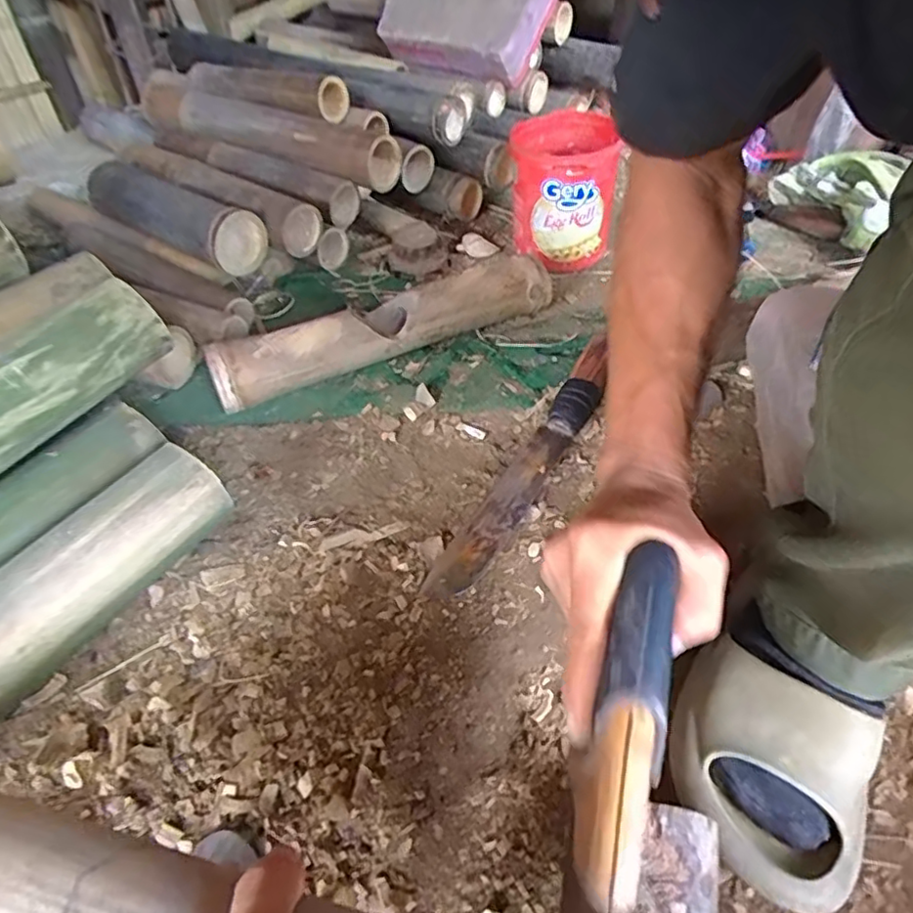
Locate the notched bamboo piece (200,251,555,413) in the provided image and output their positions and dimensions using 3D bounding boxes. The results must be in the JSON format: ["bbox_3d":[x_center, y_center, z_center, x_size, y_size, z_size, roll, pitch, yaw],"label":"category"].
[{"bbox_3d":[-0.073,-0.147,0.687,0.400,0.077,0.066,-25,51,-20],"label":"notched bamboo piece"}]

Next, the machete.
[{"bbox_3d":[0.070,0.001,0.571,0.047,0.036,0.322,24,52,23],"label":"machete"}]

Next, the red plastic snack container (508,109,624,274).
[{"bbox_3d":[0.142,-0.360,0.835,0.135,0.150,0.156,5,47,6],"label":"red plastic snack container"}]

